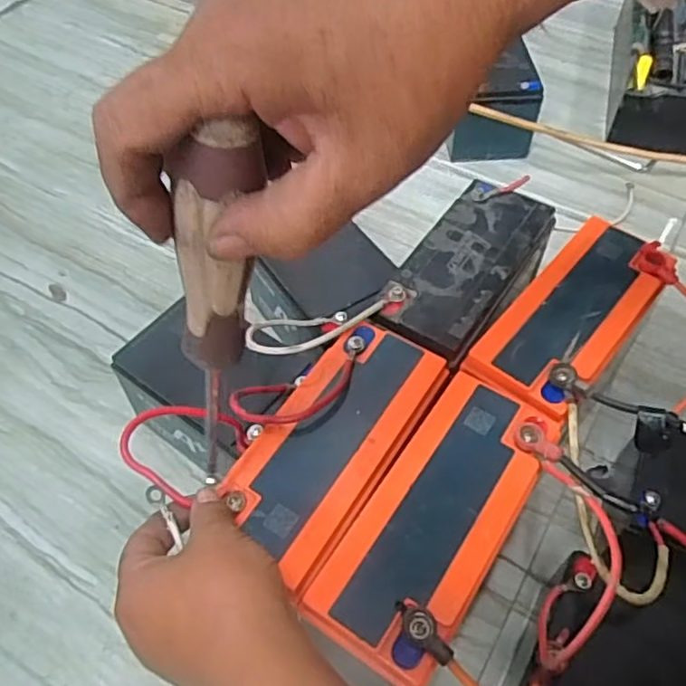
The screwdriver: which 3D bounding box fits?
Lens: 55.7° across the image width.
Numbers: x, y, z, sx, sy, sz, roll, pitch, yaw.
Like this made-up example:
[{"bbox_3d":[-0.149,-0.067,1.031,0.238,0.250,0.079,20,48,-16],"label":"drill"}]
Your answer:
[{"bbox_3d":[-0.049,-0.007,0.261,0.028,0.175,0.020,-24,57,-27],"label":"screwdriver"}]

